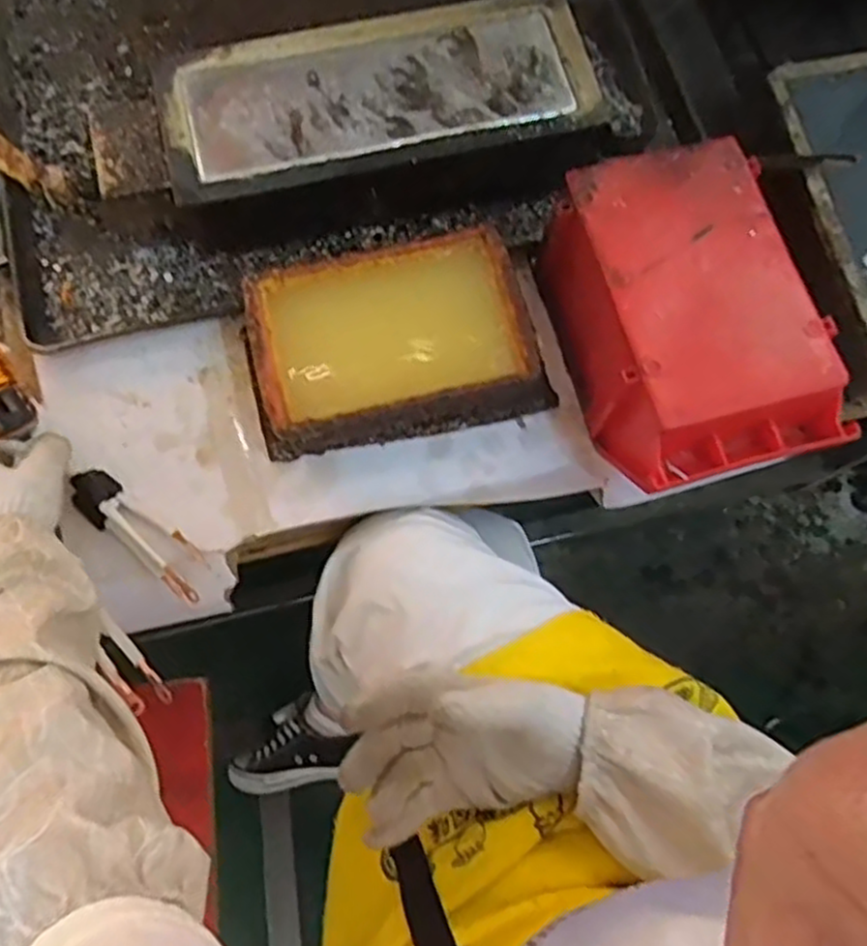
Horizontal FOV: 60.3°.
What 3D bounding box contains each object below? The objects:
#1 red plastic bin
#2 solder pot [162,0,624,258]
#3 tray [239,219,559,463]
[{"bbox_3d":[0.182,-0.107,0.546,0.150,0.101,0.229,-16,75,-6],"label":"red plastic bin"},{"bbox_3d":[-0.043,-0.284,0.615,0.338,0.086,0.151,-13,74,-5],"label":"solder pot"},{"bbox_3d":[-0.027,-0.098,0.570,0.215,0.067,0.135,-13,74,-5],"label":"tray"}]

